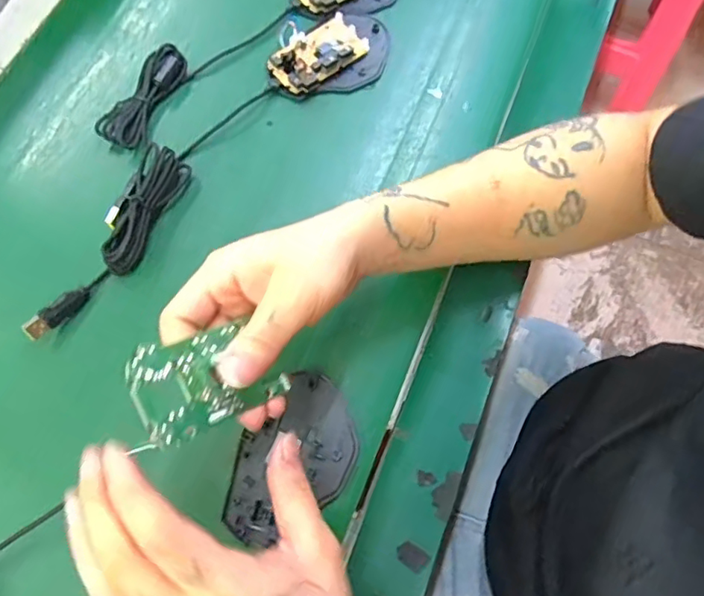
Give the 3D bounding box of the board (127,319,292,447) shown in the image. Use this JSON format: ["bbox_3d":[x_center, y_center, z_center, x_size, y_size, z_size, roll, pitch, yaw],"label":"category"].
[{"bbox_3d":[-0.068,0.037,0.268,0.075,0.004,0.045,-20,83,-46],"label":"board"}]

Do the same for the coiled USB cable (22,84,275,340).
[{"bbox_3d":[-0.151,-0.075,0.408,0.039,0.025,0.242,29,71,10],"label":"coiled USB cable"}]

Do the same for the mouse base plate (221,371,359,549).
[{"bbox_3d":[-0.038,0.105,0.357,0.067,0.007,0.107,37,73,12],"label":"mouse base plate"}]

